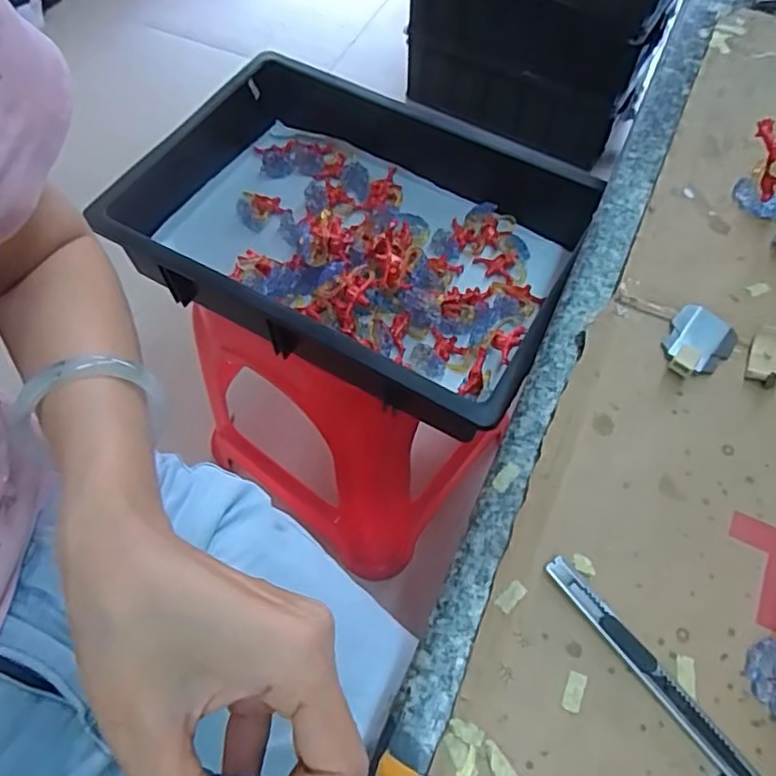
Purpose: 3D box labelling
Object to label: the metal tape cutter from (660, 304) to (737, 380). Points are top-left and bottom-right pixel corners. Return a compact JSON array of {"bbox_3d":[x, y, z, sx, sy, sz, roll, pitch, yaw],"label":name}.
[{"bbox_3d":[0.171,-0.025,0.351,0.034,0.011,0.044,40,68,21],"label":"metal tape cutter"}]

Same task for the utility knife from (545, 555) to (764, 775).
[{"bbox_3d":[0.118,0.126,0.270,0.013,0.010,0.130,-37,65,-18],"label":"utility knife"}]

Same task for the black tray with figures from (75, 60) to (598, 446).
[{"bbox_3d":[-0.043,-0.167,0.668,0.465,0.100,0.315,28,64,14],"label":"black tray with figures"}]

